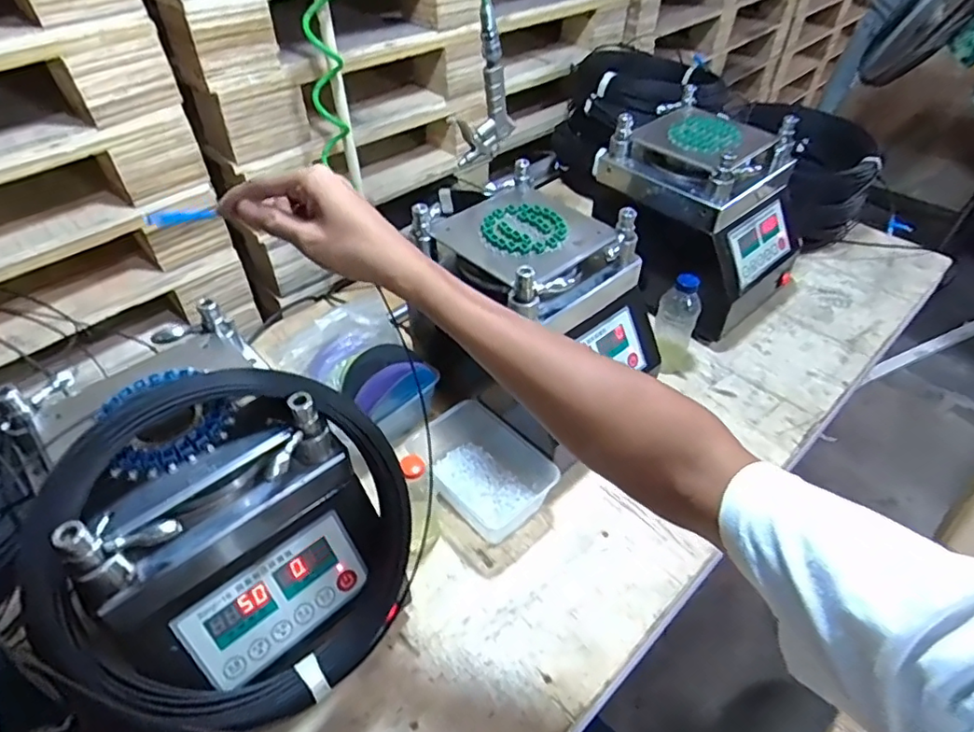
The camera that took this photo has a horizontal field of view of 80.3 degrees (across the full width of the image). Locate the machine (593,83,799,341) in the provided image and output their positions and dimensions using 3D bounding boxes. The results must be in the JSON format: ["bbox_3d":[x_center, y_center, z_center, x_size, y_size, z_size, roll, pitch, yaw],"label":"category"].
[{"bbox_3d":[0.351,-0.247,0.963,0.223,0.273,0.283,-31,54,-26],"label":"machine"}]

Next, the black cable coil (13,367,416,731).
[{"bbox_3d":[-0.191,0.142,0.469,0.287,0.274,0.051,-10,2,-37],"label":"black cable coil"}]

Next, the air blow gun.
[{"bbox_3d":[-0.006,-0.347,0.726,0.080,0.165,0.032,-29,53,-24],"label":"air blow gun"}]

